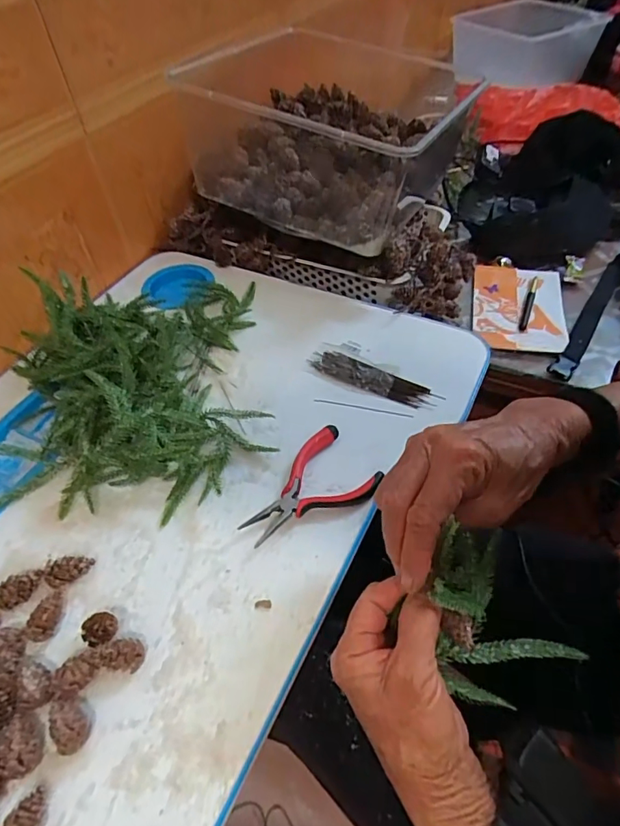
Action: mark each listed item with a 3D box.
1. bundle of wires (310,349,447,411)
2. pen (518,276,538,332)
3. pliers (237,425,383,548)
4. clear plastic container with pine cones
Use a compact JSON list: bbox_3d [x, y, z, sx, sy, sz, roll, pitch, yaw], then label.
[{"bbox_3d":[0.064,-0.038,0.524,0.143,0.010,0.033,22,55,21],"label":"bundle of wires"},{"bbox_3d":[0.330,-0.166,0.742,0.011,0.007,0.132,18,54,18],"label":"pen"},{"bbox_3d":[-0.003,0.069,0.435,0.123,0.015,0.079,-33,55,-22],"label":"pliers"},{"bbox_3d":[0.039,-0.346,0.626,0.302,0.135,0.251,25,56,23],"label":"clear plastic container with pine cones"}]

